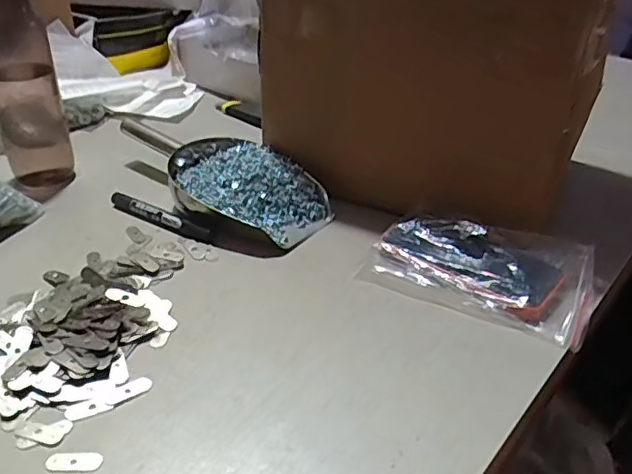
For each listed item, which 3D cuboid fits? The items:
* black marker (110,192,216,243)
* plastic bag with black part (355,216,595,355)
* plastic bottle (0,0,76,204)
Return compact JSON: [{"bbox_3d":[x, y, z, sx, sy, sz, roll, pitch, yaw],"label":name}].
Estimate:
[{"bbox_3d":[-0.161,-0.021,0.598,0.136,0.012,0.013,21,37,25],"label":"black marker"},{"bbox_3d":[0.151,0.024,0.529,0.195,0.034,0.119,18,36,21],"label":"plastic bag with black part"},{"bbox_3d":[-0.310,-0.165,0.609,0.054,0.246,0.066,16,35,18],"label":"plastic bottle"}]

